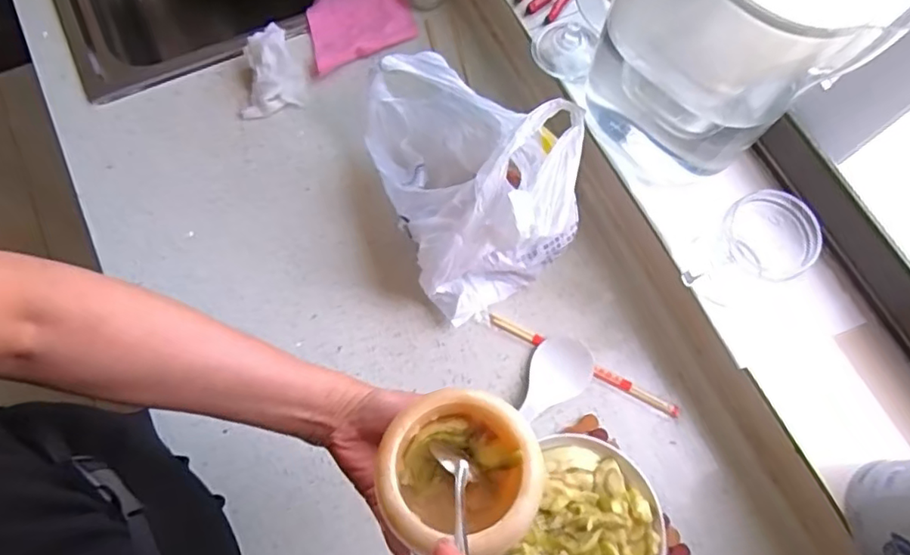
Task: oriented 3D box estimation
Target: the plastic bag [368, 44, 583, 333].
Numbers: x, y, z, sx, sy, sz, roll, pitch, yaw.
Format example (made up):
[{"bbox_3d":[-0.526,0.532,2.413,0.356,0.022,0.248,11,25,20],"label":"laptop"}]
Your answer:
[{"bbox_3d":[0.018,-0.118,0.639,0.181,0.168,0.272,-20,73,-8],"label":"plastic bag"}]

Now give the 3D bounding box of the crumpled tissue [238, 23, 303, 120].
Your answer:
[{"bbox_3d":[-0.240,-0.264,0.755,0.074,0.047,0.107,-6,71,-4],"label":"crumpled tissue"}]

